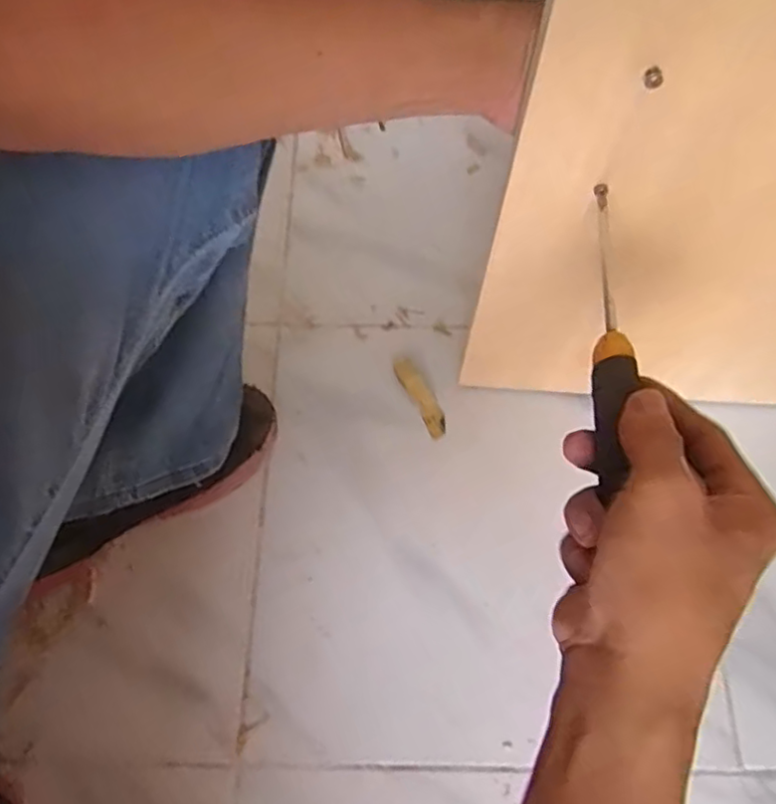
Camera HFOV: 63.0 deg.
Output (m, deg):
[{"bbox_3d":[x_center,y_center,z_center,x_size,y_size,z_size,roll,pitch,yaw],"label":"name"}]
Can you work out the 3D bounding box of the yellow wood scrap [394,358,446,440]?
[{"bbox_3d":[0.034,-0.006,0.637,0.025,0.006,0.091,-26,69,-11],"label":"yellow wood scrap"}]

